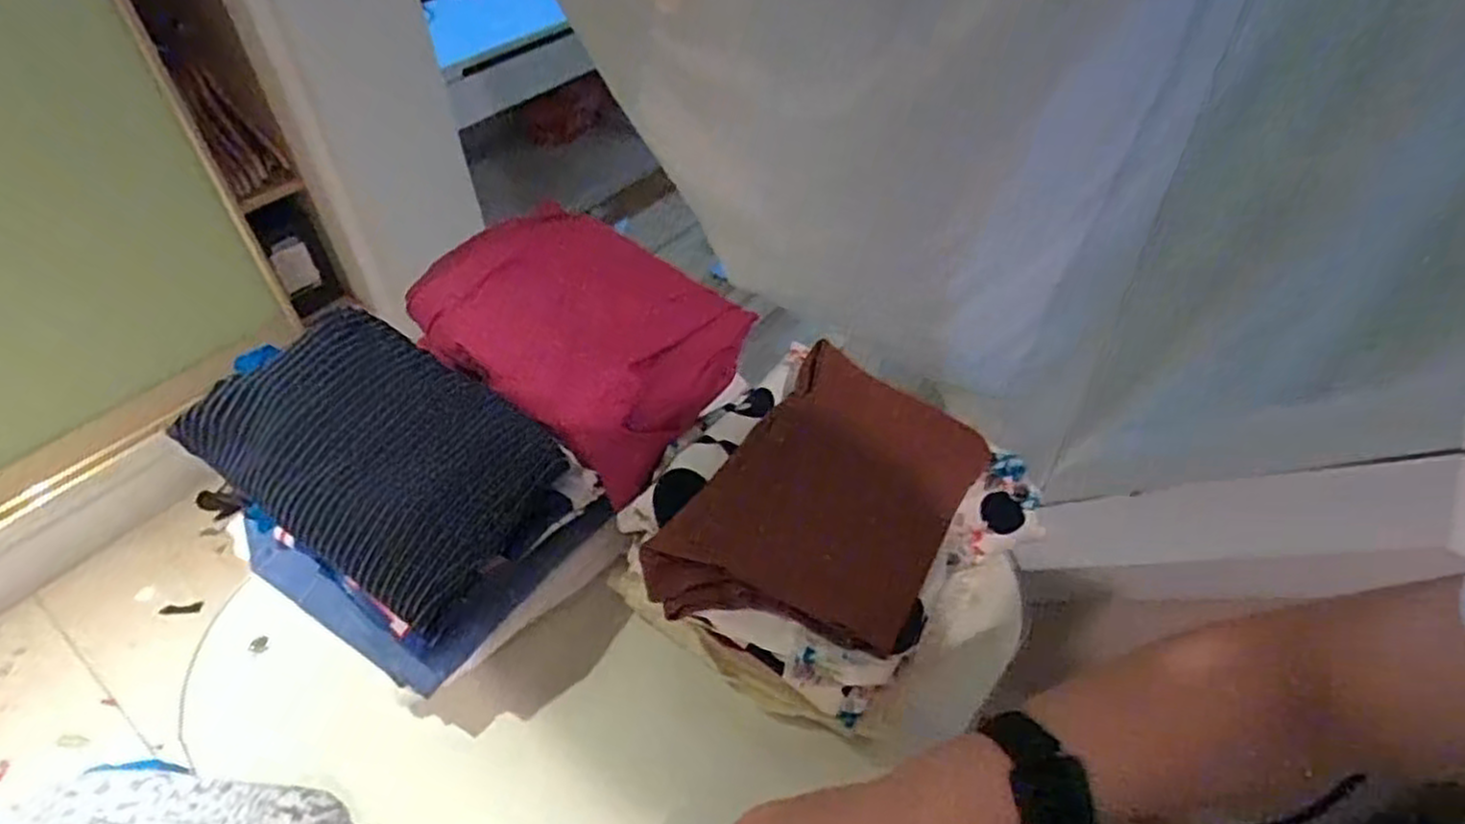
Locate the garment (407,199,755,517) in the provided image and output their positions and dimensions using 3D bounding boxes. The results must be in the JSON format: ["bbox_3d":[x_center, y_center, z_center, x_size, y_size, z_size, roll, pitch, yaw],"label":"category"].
[{"bbox_3d":[-0.120,-0.076,0.638,0.265,0.050,0.200,34,60,11],"label":"garment"}]

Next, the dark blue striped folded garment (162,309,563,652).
[{"bbox_3d":[-0.250,0.029,0.554,0.223,0.039,0.164,41,61,0],"label":"dark blue striped folded garment"}]

